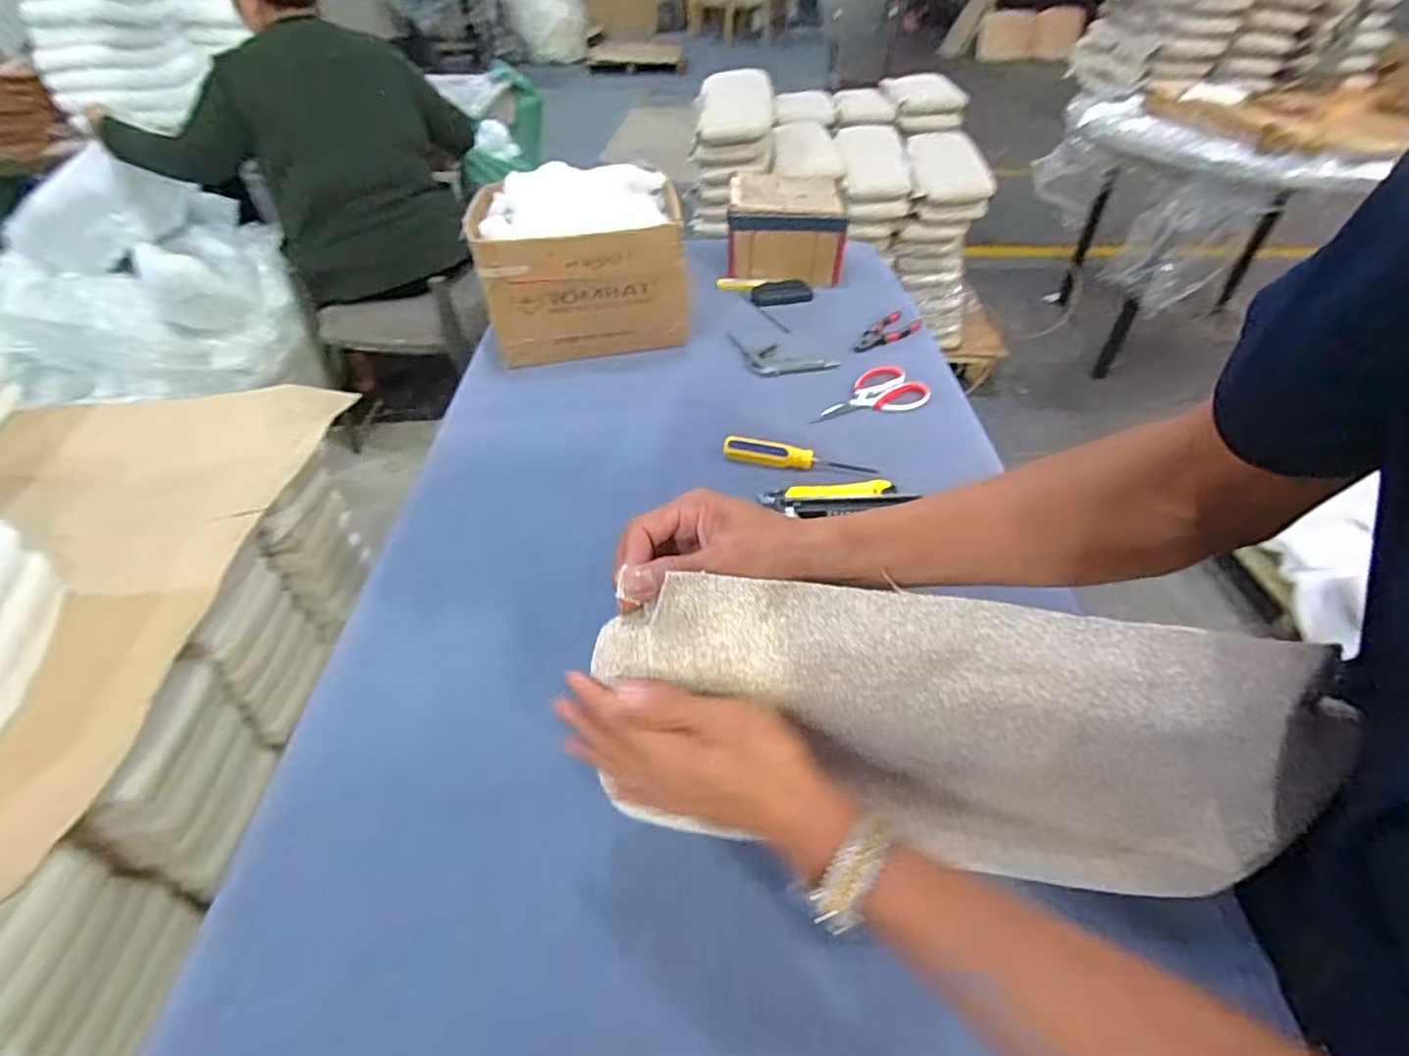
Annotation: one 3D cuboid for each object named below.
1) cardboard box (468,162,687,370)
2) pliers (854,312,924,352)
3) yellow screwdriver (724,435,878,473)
[{"bbox_3d":[-0.186,-0.417,0.983,0.307,0.217,0.228,-4,45,-3],"label":"cardboard box"},{"bbox_3d":[0.301,-0.323,1.038,0.061,0.009,0.148,33,54,29],"label":"pliers"},{"bbox_3d":[0.118,-0.089,0.795,0.188,0.020,0.036,8,45,9],"label":"yellow screwdriver"}]

